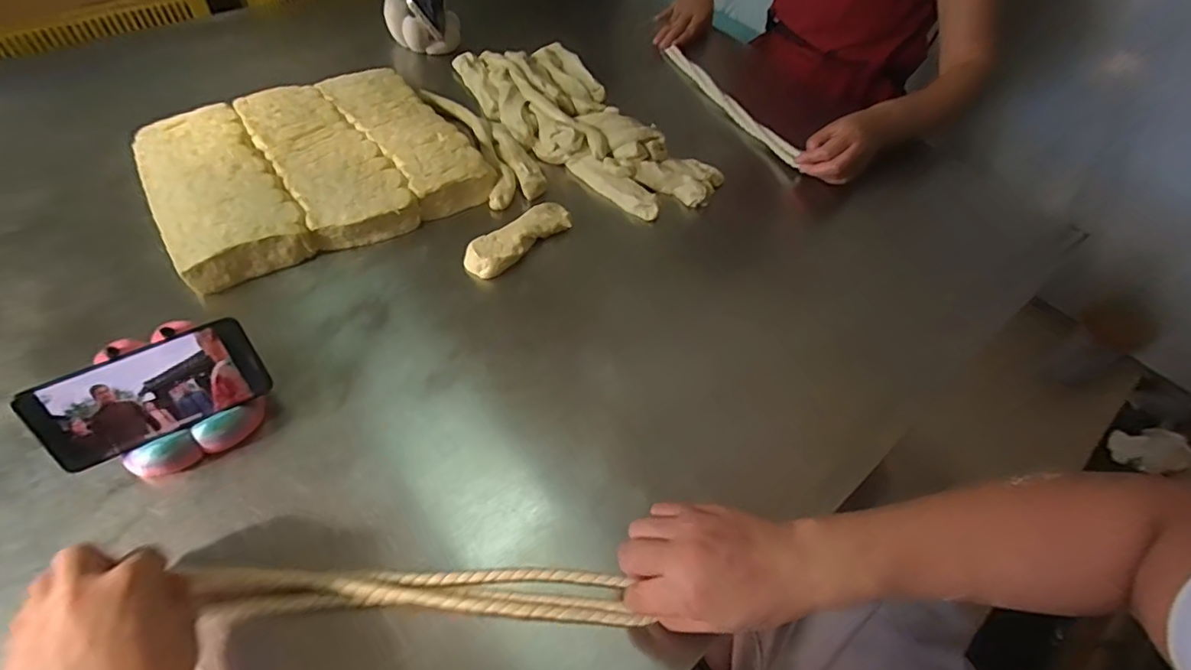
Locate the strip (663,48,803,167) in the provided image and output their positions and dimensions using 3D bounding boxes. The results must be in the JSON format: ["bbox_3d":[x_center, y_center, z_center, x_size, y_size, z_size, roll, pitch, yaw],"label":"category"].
[{"bbox_3d":[0.202,-0.357,0.852,0.017,0.020,0.319,-22,58,-20],"label":"strip"}]

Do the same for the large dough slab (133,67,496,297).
[{"bbox_3d":[-0.353,-0.218,0.702,0.355,0.051,0.279,-28,60,-23],"label":"large dough slab"}]

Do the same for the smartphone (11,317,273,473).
[{"bbox_3d":[-0.367,0.048,0.462,0.158,0.074,0.007,-26,25,-20],"label":"smartphone"}]

